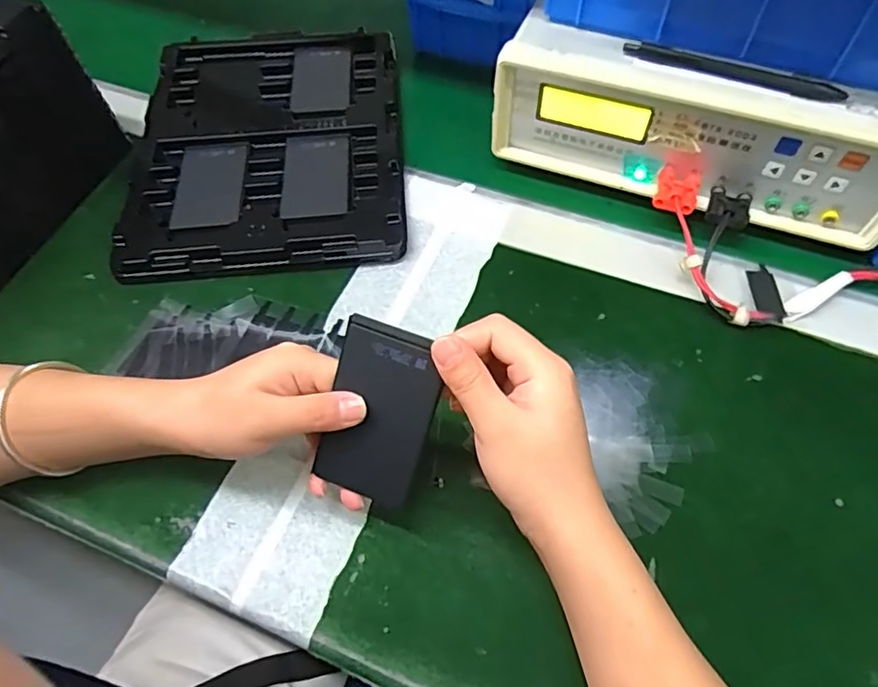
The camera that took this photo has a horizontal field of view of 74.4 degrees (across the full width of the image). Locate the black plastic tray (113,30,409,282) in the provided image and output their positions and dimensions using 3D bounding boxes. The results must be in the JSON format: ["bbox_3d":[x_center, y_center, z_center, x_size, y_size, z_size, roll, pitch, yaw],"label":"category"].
[{"bbox_3d":[-0.145,-0.181,0.505,0.220,0.024,0.284,-6,60,0],"label":"black plastic tray"}]

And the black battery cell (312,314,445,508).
[{"bbox_3d":[-0.030,0.037,0.294,0.054,0.004,0.092,19,108,11],"label":"black battery cell"}]

